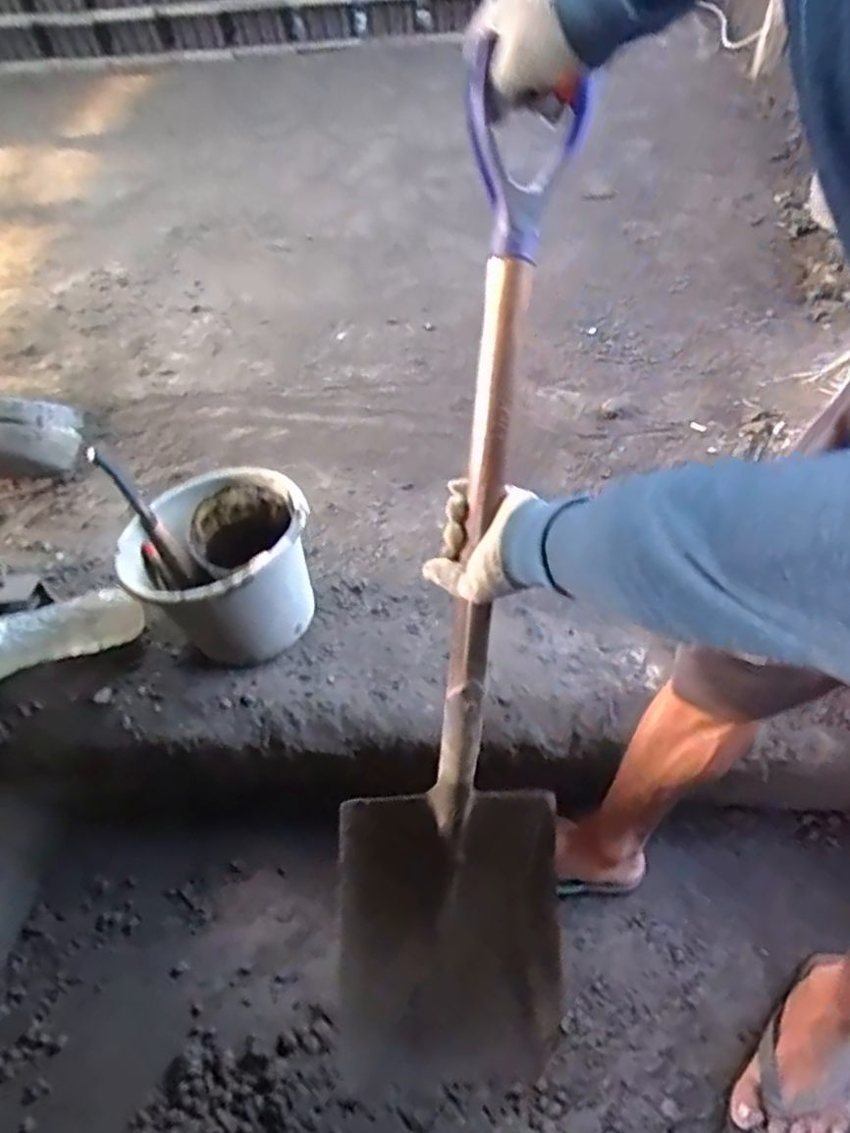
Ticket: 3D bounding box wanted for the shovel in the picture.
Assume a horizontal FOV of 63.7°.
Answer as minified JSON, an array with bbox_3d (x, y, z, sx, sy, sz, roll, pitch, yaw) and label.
[{"bbox_3d":[0.055,0.023,0.641,0.209,0.853,0.123,6,7,8],"label":"shovel"}]

